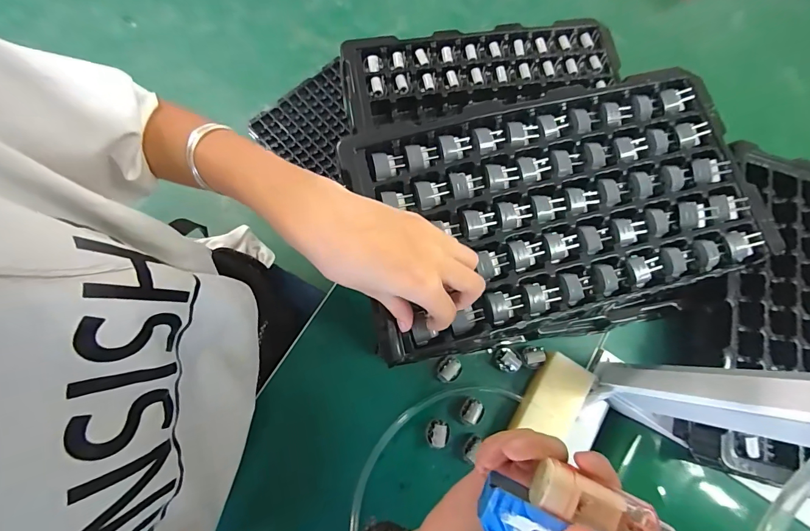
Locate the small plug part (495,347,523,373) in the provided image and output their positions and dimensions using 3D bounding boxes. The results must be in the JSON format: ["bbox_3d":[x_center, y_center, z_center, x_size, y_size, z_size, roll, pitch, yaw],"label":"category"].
[{"bbox_3d":[0.115,0.104,0.418,0.026,0.017,0.026,1,77,-5],"label":"small plug part"}]

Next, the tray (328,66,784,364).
[{"bbox_3d":[0.131,-0.055,0.341,0.343,0.029,0.199,-13,75,-5],"label":"tray"}]

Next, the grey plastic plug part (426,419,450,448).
[{"bbox_3d":[0.036,0.175,0.397,0.025,0.020,0.026,1,77,-5],"label":"grey plastic plug part"}]

